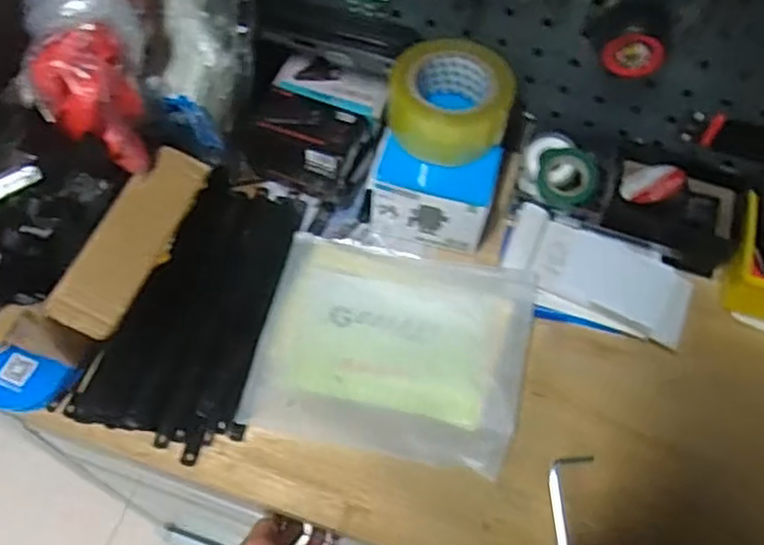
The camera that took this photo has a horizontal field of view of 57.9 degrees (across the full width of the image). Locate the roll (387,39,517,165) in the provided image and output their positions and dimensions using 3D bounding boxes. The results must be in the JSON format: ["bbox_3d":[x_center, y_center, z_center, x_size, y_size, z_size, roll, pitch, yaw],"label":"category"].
[{"bbox_3d":[0.068,-0.171,0.694,0.123,0.059,0.107,2,61,-1],"label":"roll"}]

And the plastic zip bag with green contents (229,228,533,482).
[{"bbox_3d":[0.014,0.067,0.689,0.253,0.035,0.212,12,61,4],"label":"plastic zip bag with green contents"}]

